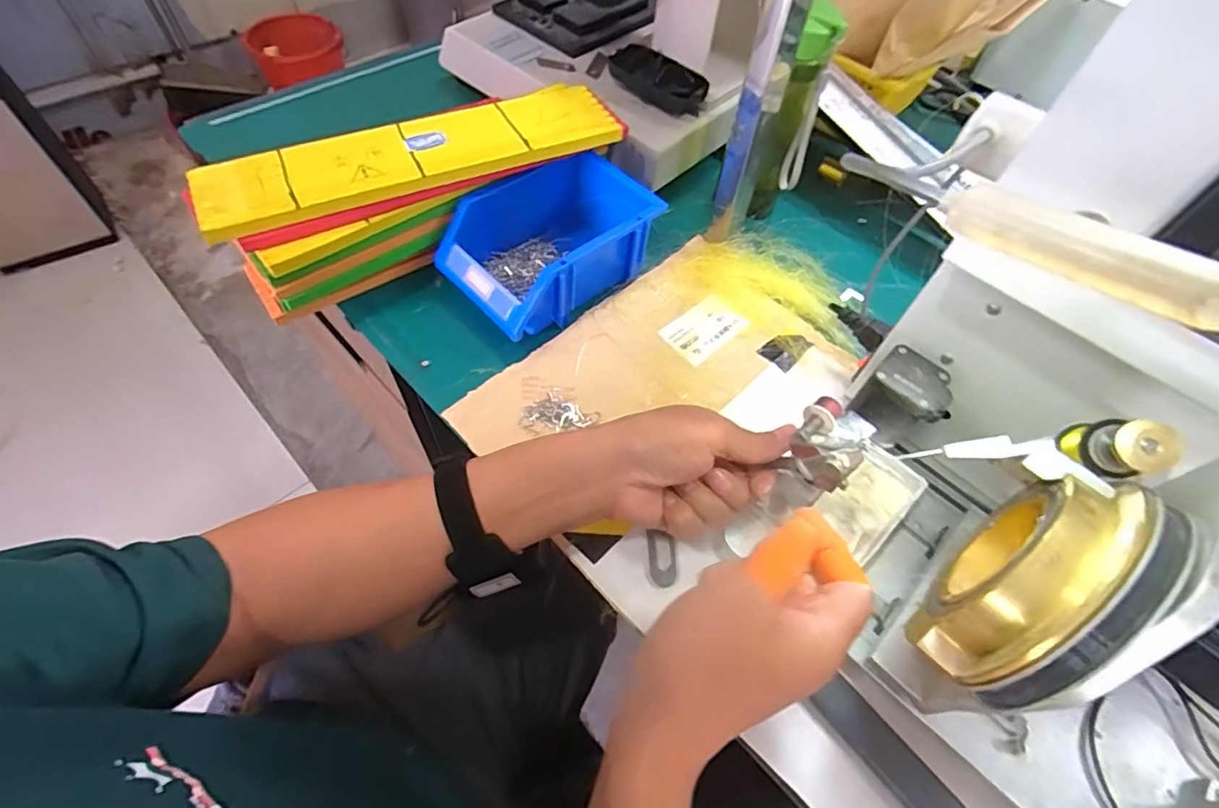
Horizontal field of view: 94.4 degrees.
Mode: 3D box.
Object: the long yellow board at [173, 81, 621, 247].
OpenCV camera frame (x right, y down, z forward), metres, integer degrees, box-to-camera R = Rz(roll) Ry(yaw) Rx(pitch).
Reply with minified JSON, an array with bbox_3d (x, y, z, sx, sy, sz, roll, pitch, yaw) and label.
[{"bbox_3d":[-0.167,-0.222,0.495,0.351,0.017,0.096,-22,63,-17],"label":"long yellow board"}]

